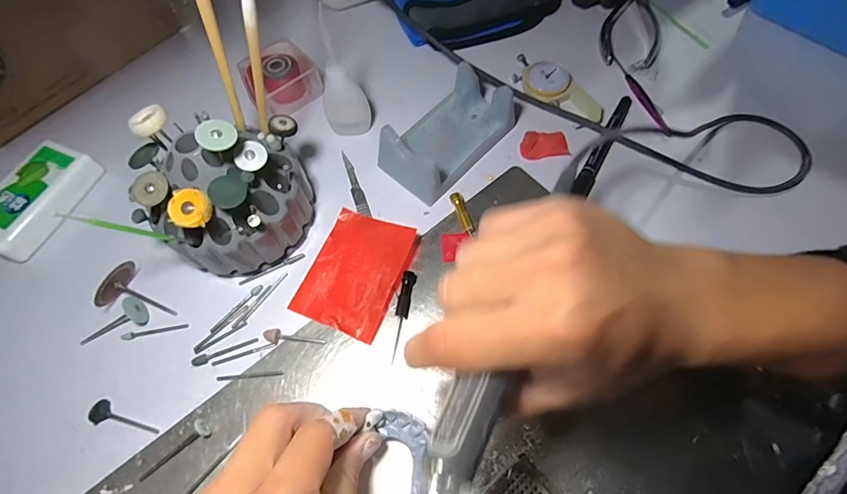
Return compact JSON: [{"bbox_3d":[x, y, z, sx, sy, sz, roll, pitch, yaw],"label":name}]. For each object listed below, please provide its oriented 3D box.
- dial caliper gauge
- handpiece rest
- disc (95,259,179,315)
[{"bbox_3d":[0.114,-0.138,0.361,0.037,0.015,0.094,-41,69,-16],"label":"dial caliper gauge"},{"bbox_3d":[0.019,-0.092,0.333,0.060,0.038,0.104,40,72,19],"label":"handpiece rest"},{"bbox_3d":[-0.196,0.034,0.288,0.045,0.027,0.033,26,68,14],"label":"disc"}]

